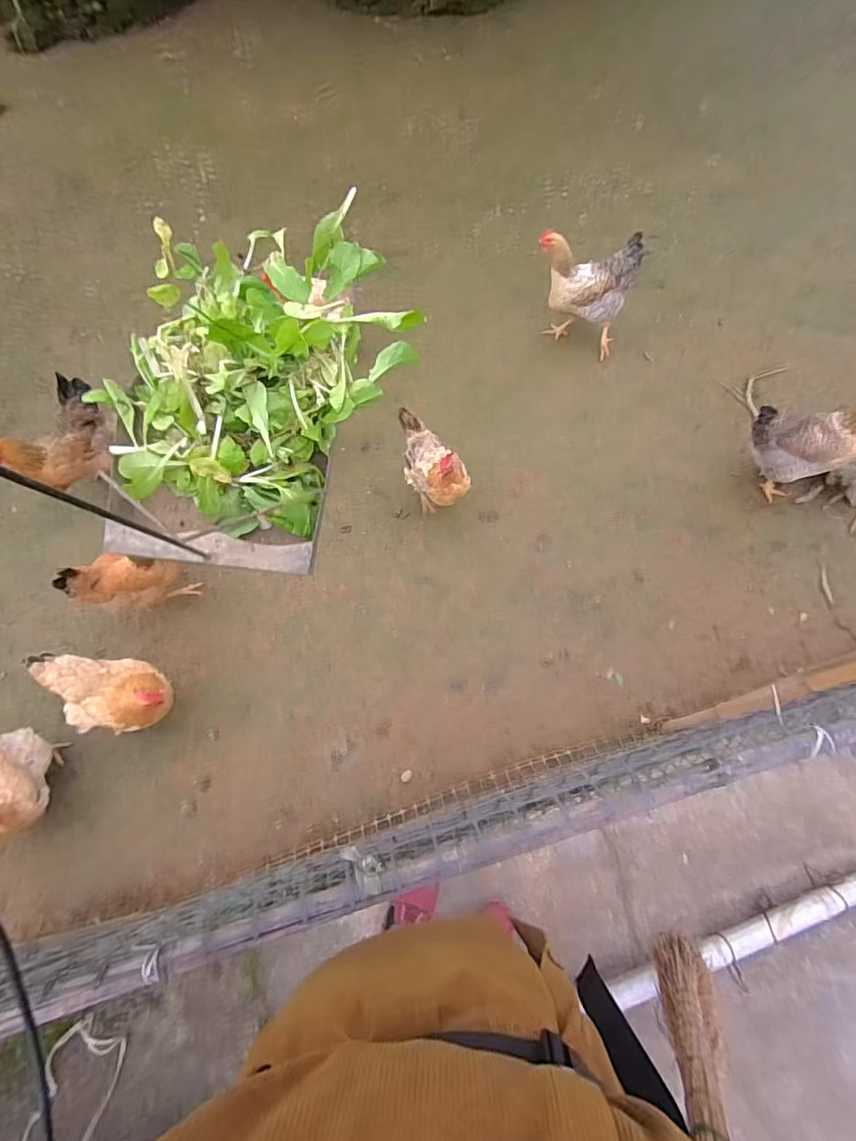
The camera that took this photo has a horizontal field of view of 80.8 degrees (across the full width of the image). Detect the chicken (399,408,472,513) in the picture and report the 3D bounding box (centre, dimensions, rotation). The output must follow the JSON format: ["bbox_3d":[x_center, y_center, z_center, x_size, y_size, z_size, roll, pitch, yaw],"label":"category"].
[{"bbox_3d":[-0.004,-0.332,1.671,0.132,0.283,0.297,-36,78,-18],"label":"chicken"}]

